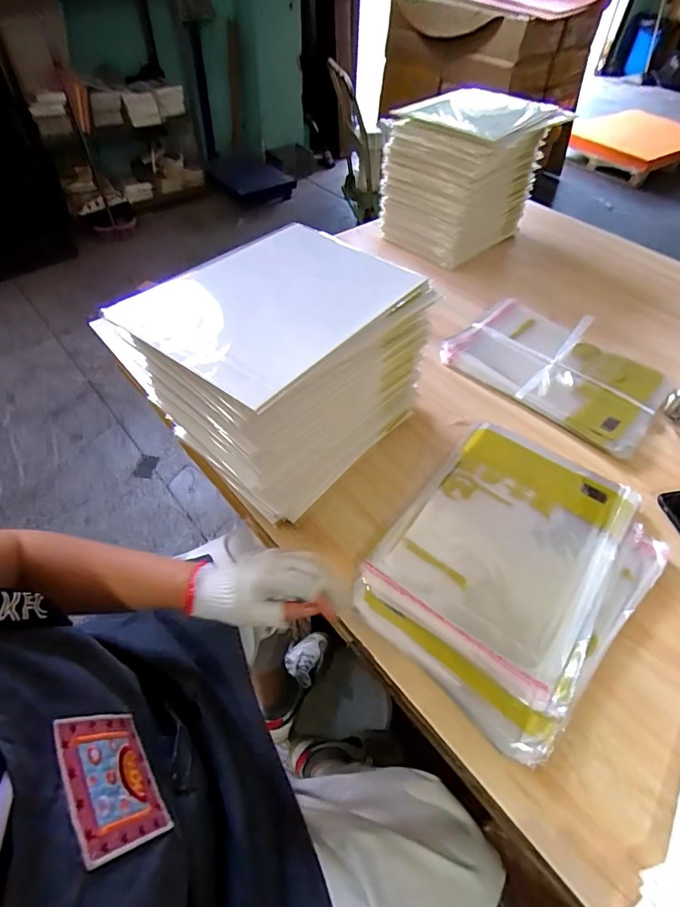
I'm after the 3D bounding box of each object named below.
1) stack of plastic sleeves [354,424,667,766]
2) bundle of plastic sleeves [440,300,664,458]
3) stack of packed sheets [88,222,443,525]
[{"bbox_3d":[0.216,0.124,0.563,0.269,0.027,0.376,38,60,24],"label":"stack of plastic sleeves"},{"bbox_3d":[0.386,-0.158,0.800,0.351,0.025,0.250,37,59,24],"label":"bundle of plastic sleeves"},{"bbox_3d":[-0.059,-0.105,0.585,0.212,0.232,0.305,36,59,23],"label":"stack of packed sheets"}]

